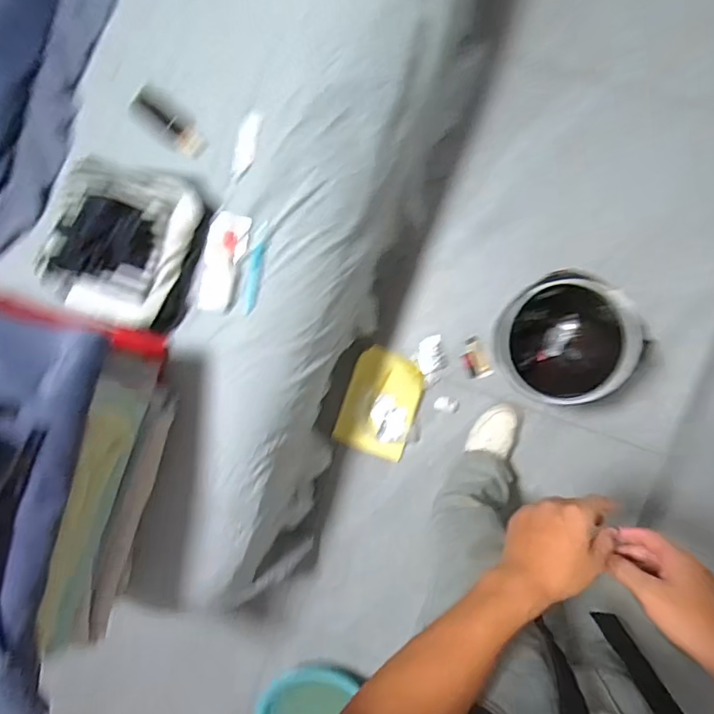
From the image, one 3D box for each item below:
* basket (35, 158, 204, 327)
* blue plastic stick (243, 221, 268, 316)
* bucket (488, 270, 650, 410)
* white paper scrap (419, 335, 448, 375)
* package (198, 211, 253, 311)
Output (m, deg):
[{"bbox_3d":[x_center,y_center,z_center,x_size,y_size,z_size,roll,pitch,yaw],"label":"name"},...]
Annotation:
[{"bbox_3d":[-0.392,-0.184,0.793,0.239,0.100,0.244,15,96,8],"label":"basket"},{"bbox_3d":[-0.172,-0.149,0.829,0.020,0.008,0.154,11,95,8],"label":"blue plastic stick"},{"bbox_3d":[0.431,-0.049,1.058,0.244,0.286,0.228,1,94,9],"label":"bucket"},{"bbox_3d":[0.187,-0.006,1.246,0.067,0.014,0.089,-12,92,10],"label":"white paper scrap"},{"bbox_3d":[-0.224,-0.158,0.818,0.062,0.004,0.163,13,92,-8],"label":"package"}]

